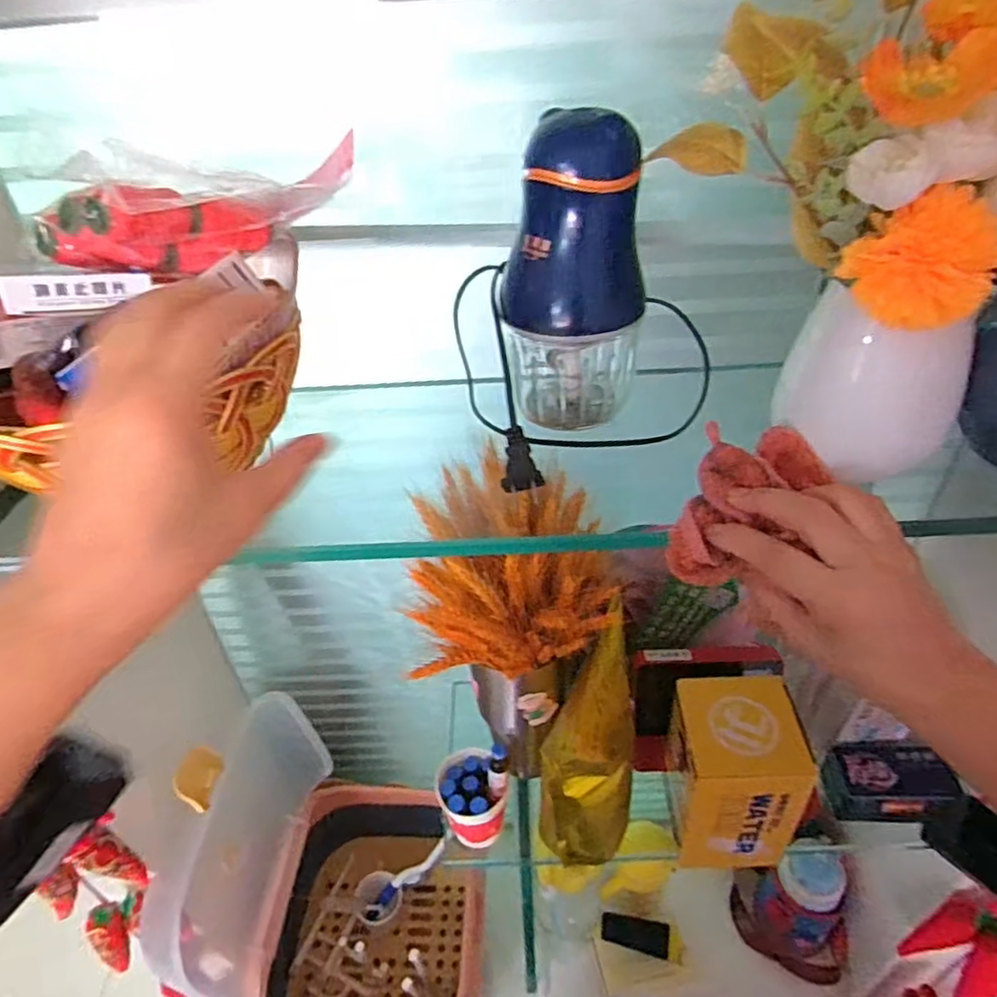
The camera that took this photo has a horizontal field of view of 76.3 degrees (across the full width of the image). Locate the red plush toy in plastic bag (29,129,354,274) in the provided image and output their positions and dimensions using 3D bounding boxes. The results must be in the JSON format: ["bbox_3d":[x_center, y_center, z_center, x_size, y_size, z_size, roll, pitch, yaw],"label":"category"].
[{"bbox_3d":[-0.173,-0.167,0.366,0.162,0.073,0.100,-27,43,-28],"label":"red plush toy in plastic bag"}]

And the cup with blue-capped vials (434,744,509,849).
[{"bbox_3d":[-0.024,0.287,0.614,0.067,0.098,0.063,-3,37,2],"label":"cup with blue-capped vials"}]

